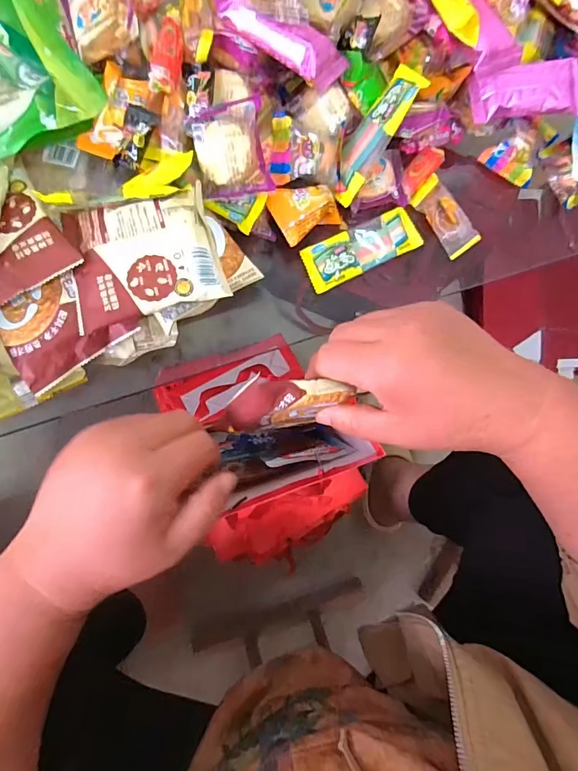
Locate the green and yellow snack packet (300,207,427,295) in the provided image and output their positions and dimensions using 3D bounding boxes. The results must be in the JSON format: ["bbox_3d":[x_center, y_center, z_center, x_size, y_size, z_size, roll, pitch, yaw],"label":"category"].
[{"bbox_3d":[0.061,-0.115,0.349,0.098,0.011,0.036,-25,88,-7],"label":"green and yellow snack packet"}]

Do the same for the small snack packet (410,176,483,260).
[{"bbox_3d":[0.135,-0.145,0.358,0.032,0.015,0.066,-39,90,-7],"label":"small snack packet"}]

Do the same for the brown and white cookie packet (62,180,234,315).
[{"bbox_3d":[-0.099,-0.092,0.289,0.094,0.015,0.084,-16,87,-6],"label":"brown and white cookie packet"}]

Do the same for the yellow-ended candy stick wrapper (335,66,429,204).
[{"bbox_3d":[0.065,-0.190,0.320,0.034,0.012,0.098,50,122,29],"label":"yellow-ended candy stick wrapper"}]

